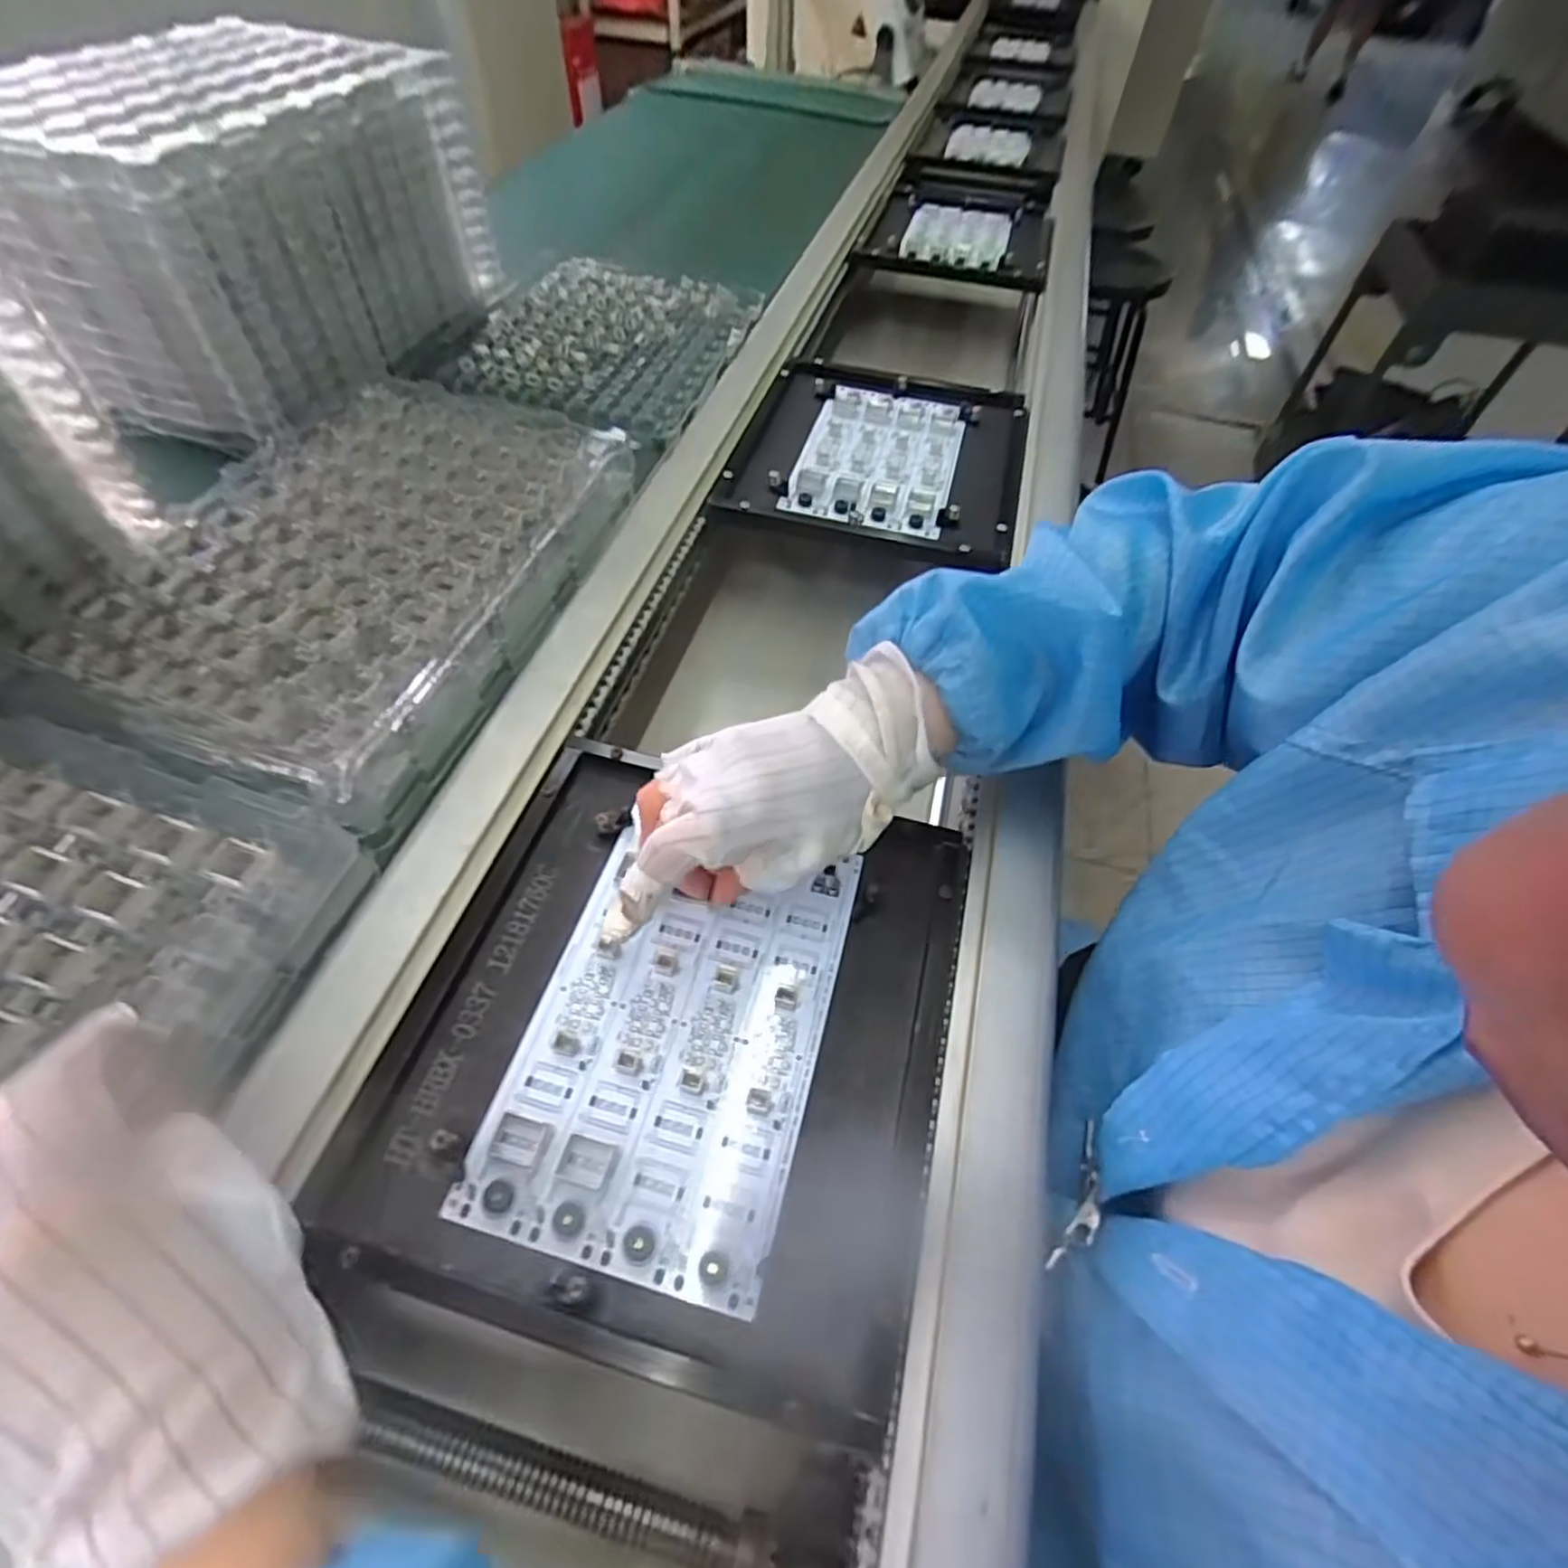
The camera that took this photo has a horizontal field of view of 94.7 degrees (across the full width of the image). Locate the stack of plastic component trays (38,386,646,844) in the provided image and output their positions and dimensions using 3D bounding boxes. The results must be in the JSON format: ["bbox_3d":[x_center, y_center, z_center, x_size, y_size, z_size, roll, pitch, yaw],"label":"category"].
[{"bbox_3d":[-0.255,-0.136,0.455,0.211,0.064,0.327,15,54,9],"label":"stack of plastic component trays"}]

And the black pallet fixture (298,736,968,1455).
[{"bbox_3d":[-0.046,0.108,0.336,0.233,0.022,0.247,13,53,7],"label":"black pallet fixture"}]

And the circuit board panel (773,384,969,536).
[{"bbox_3d":[0.083,-0.284,0.618,0.126,0.012,0.200,13,53,7],"label":"circuit board panel"}]

